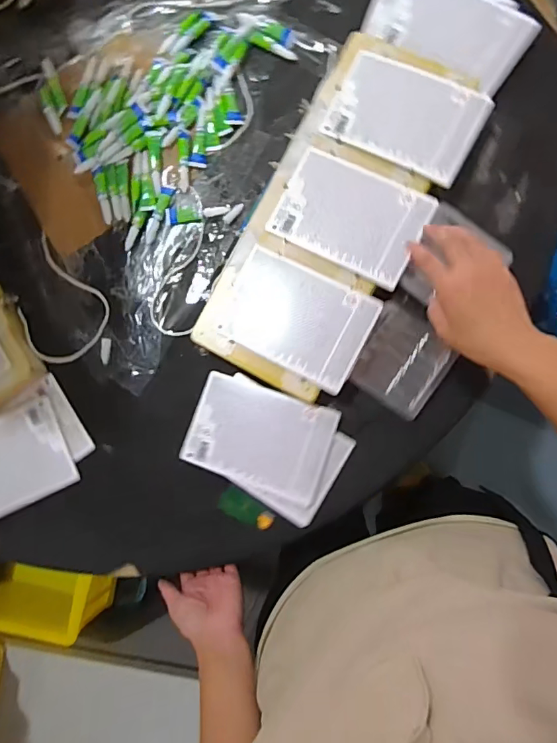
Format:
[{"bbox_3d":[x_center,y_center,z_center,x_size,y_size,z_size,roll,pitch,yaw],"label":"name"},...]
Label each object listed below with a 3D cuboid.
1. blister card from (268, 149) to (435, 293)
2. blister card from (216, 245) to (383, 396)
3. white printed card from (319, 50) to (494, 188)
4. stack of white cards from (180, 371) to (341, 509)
[{"bbox_3d":[0.082,-0.180,0.555,0.165,0.006,0.116,28,89,9],"label":"blister card"},{"bbox_3d":[0.019,-0.061,0.553,0.166,0.010,0.117,27,89,9],"label":"blister card"},{"bbox_3d":[0.149,-0.300,0.561,0.171,0.004,0.114,28,89,9],"label":"white printed card"},{"bbox_3d":[-0.024,0.080,0.579,0.171,0.010,0.116,18,87,9],"label":"stack of white cards"}]

